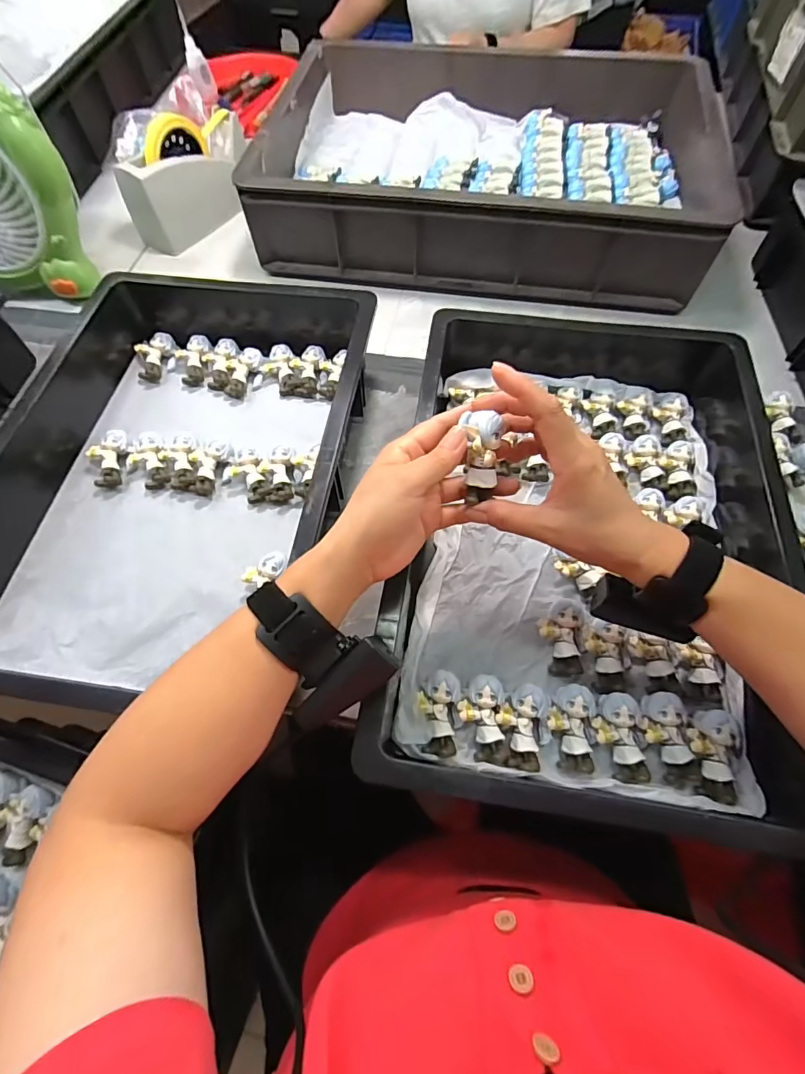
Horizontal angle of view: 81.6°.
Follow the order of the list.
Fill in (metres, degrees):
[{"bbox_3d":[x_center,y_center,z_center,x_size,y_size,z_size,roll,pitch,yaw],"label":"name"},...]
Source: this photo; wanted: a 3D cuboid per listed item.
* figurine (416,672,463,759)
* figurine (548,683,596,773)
[{"bbox_3d":[0.030,0.136,0.363,0.033,0.019,0.060,-1,76,1],"label":"figurine"},{"bbox_3d":[0.131,0.146,0.361,0.036,0.020,0.062,7,64,5],"label":"figurine"}]

